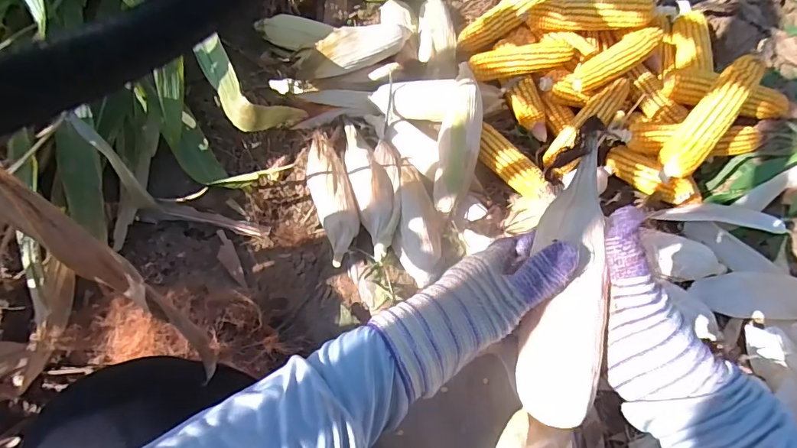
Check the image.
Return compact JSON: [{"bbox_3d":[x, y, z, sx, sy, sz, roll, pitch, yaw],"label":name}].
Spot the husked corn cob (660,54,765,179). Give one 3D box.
[{"bbox_3d":[0.445,-0.152,0.636,0.053,0.058,0.196,36,92,15],"label":"husked corn cob"}]

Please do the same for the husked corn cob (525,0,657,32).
[{"bbox_3d":[0.320,-0.354,0.756,0.196,0.053,0.049,11,69,7],"label":"husked corn cob"}]

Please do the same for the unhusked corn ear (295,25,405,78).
[{"bbox_3d":[-0.079,-0.309,0.796,0.214,0.050,0.069,-25,69,-7],"label":"unhusked corn ear"}]

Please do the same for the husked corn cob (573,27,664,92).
[{"bbox_3d":[0.342,-0.260,0.716,0.147,0.049,0.059,-28,70,-8],"label":"husked corn cob"}]

